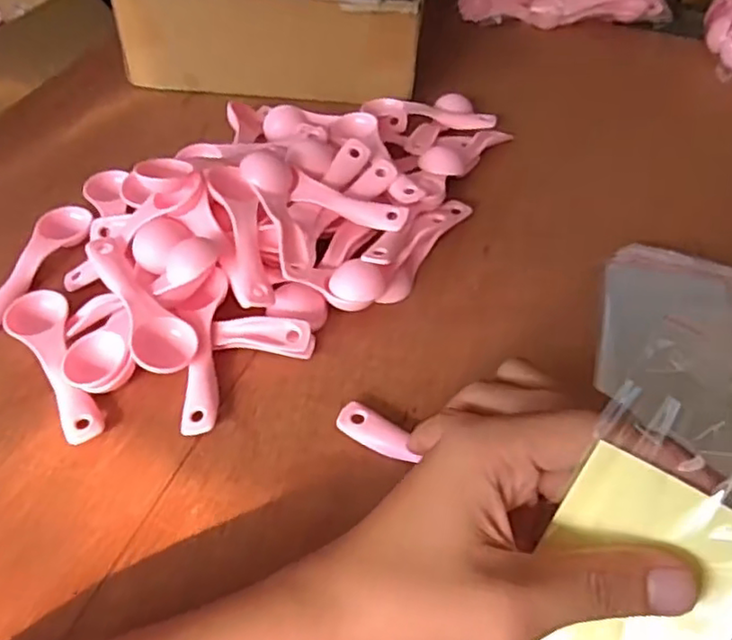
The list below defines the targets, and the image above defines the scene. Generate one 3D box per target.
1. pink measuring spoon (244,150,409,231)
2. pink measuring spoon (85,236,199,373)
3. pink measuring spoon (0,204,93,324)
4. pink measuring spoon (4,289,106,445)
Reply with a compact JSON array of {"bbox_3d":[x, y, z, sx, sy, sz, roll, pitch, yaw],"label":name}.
[{"bbox_3d":[-0.028,-0.087,0.452,0.115,0.023,0.040,21,48,1],"label":"pink measuring spoon"},{"bbox_3d":[-0.136,-0.009,0.405,0.035,0.028,0.116,-23,52,-21],"label":"pink measuring spoon"},{"bbox_3d":[-0.218,-0.037,0.434,0.034,0.015,0.113,11,48,8],"label":"pink measuring spoon"},{"bbox_3d":[-0.184,0.022,0.393,0.033,0.014,0.119,-26,54,-24],"label":"pink measuring spoon"}]

